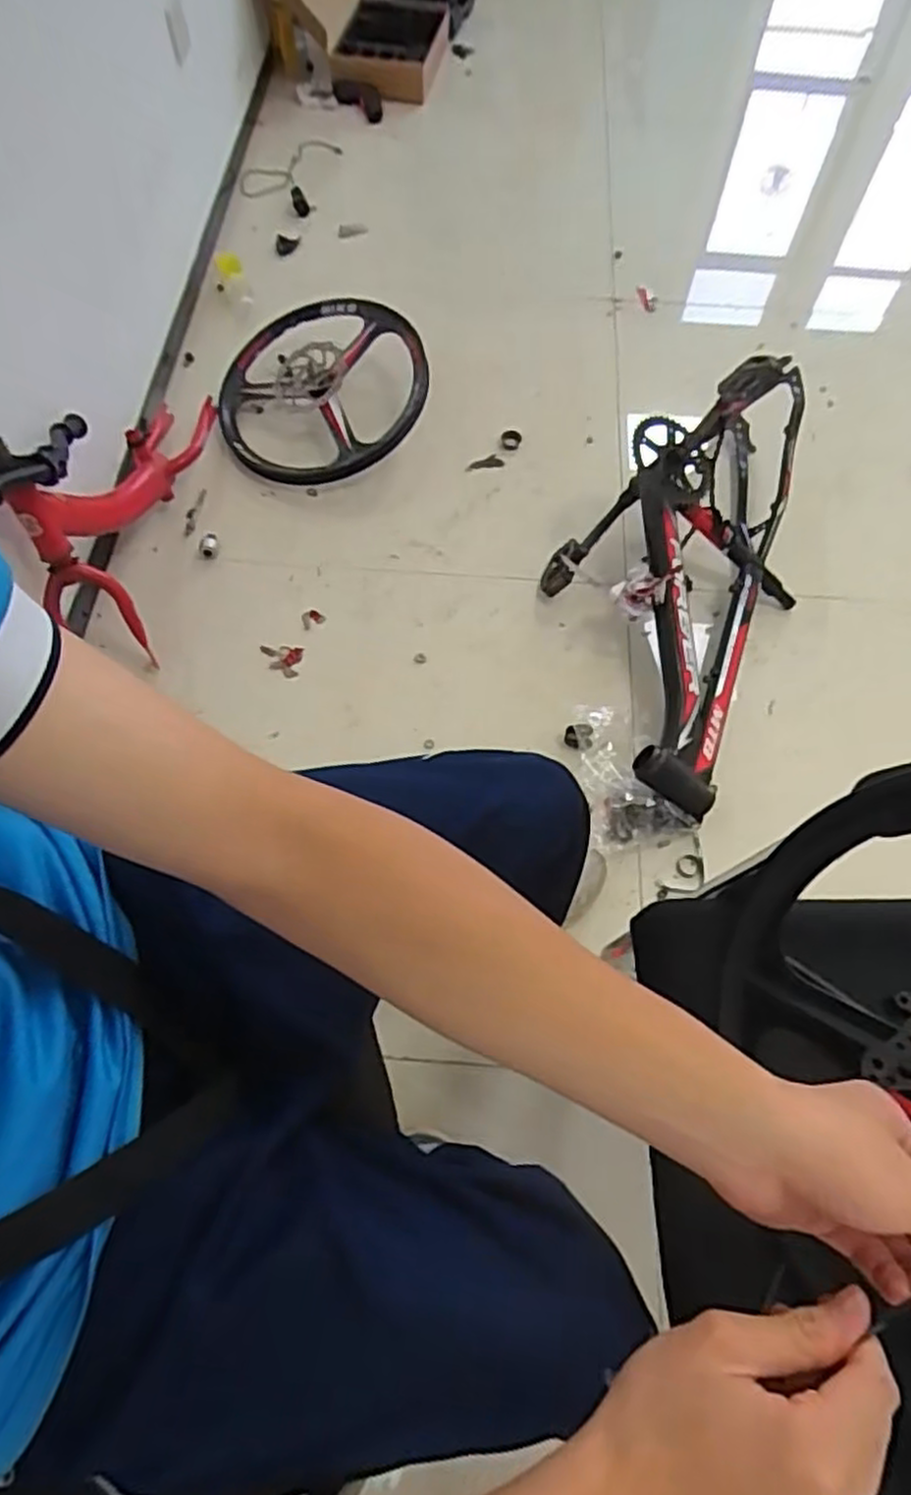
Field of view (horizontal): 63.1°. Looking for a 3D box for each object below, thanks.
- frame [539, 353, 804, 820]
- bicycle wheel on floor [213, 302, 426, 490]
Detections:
[{"bbox_3d":[0.398,-0.362,1.240,0.398,0.306,0.879,26,67,11],"label":"frame"},{"bbox_3d":[-0.254,-0.690,1.434,0.408,0.086,0.408,-2,74,8],"label":"bicycle wheel on floor"}]

